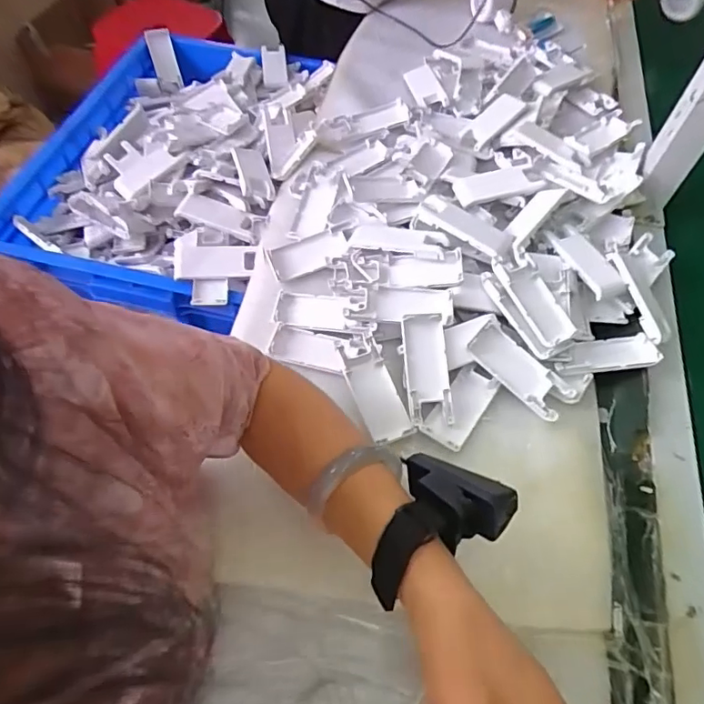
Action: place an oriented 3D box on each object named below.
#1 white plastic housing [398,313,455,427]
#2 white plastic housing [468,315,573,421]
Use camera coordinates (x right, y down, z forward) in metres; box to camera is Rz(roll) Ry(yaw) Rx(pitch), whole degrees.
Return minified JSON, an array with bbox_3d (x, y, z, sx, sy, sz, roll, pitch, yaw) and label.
[{"bbox_3d":[0.069,0.016,0.482,0.038,0.016,0.101,-3,73,-5],"label":"white plastic housing"},{"bbox_3d":[0.157,0.016,0.489,0.102,0.014,0.044,43,79,11],"label":"white plastic housing"}]

